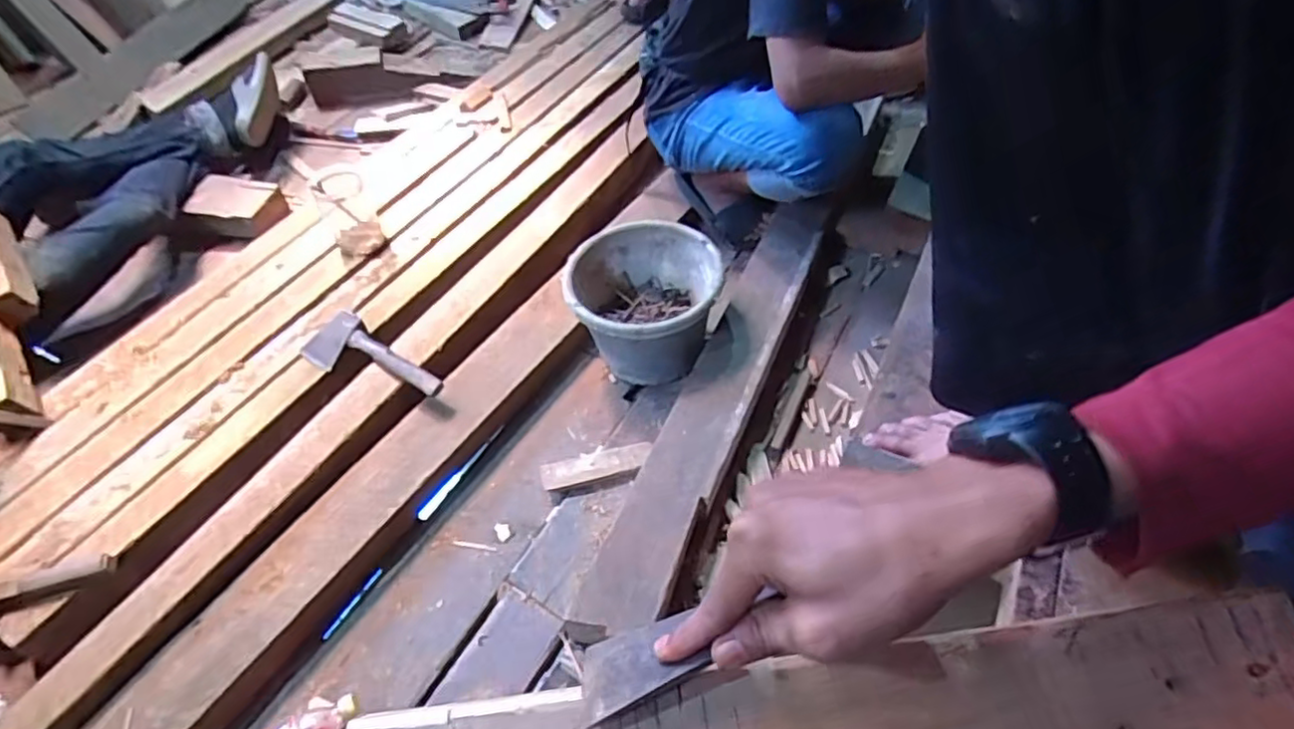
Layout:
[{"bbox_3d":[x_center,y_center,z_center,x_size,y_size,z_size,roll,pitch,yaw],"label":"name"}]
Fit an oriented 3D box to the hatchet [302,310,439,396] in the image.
[{"bbox_3d":[-0.493,-0.008,1.165,0.260,0.045,0.113,30,58,23],"label":"hatchet"}]

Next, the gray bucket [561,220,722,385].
[{"bbox_3d":[-0.007,-0.104,1.268,0.266,0.206,0.261,-1,51,1],"label":"gray bucket"}]

